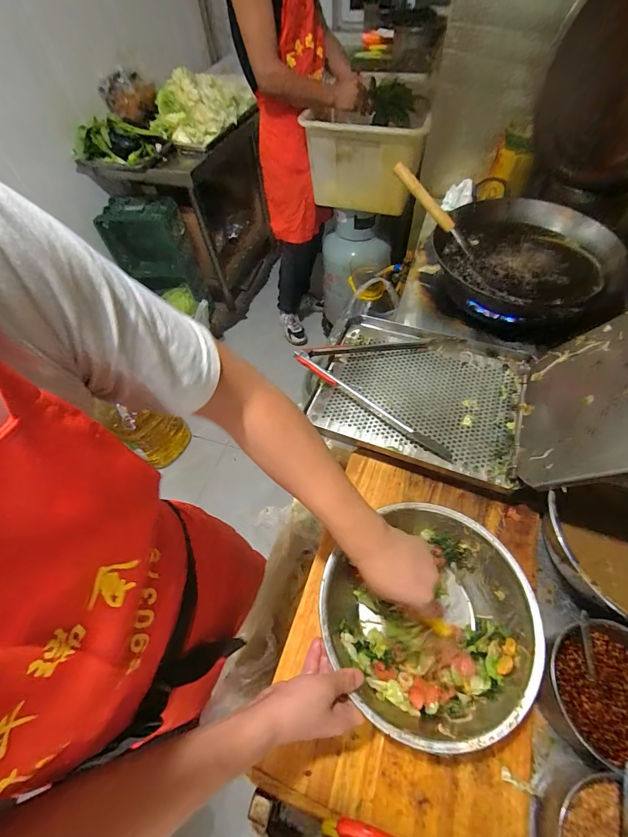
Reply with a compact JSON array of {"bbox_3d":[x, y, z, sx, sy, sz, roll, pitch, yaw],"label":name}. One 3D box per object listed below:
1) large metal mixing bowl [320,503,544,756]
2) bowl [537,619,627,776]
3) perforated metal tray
[{"bbox_3d":[0.154,0.270,0.485,0.259,0.096,0.247,-2,58,3],"label":"large metal mixing bowl"},{"bbox_3d":[0.370,0.341,0.439,0.137,0.084,0.144,-2,58,3],"label":"bowl"},{"bbox_3d":[0.209,-0.053,0.691,0.371,0.036,0.306,16,60,13],"label":"perforated metal tray"}]

